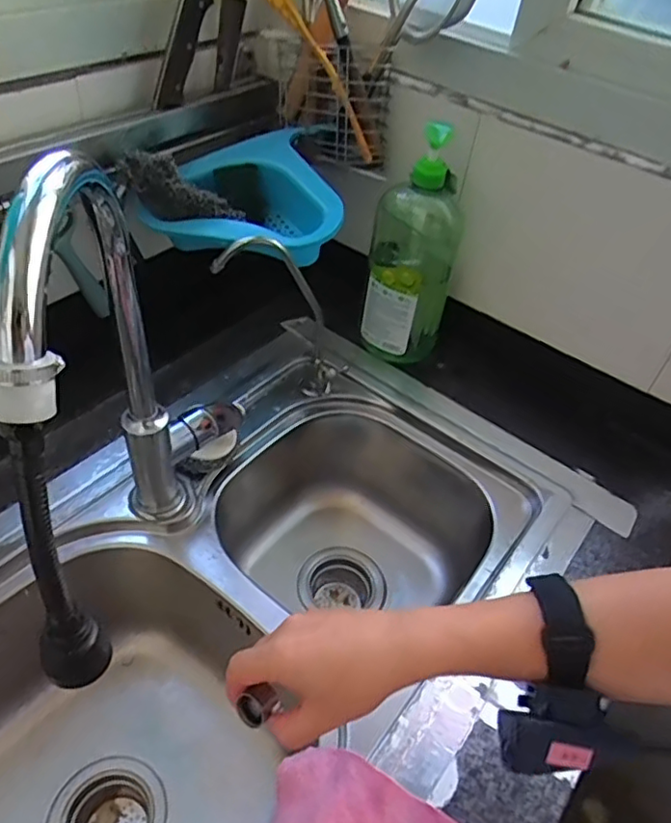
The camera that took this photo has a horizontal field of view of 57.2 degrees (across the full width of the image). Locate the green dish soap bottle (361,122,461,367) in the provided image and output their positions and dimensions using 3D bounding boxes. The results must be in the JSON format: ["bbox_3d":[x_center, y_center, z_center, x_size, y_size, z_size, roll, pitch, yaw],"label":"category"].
[{"bbox_3d":[0.095,-0.188,0.741,0.102,0.284,0.079,12,45,3],"label":"green dish soap bottle"}]

